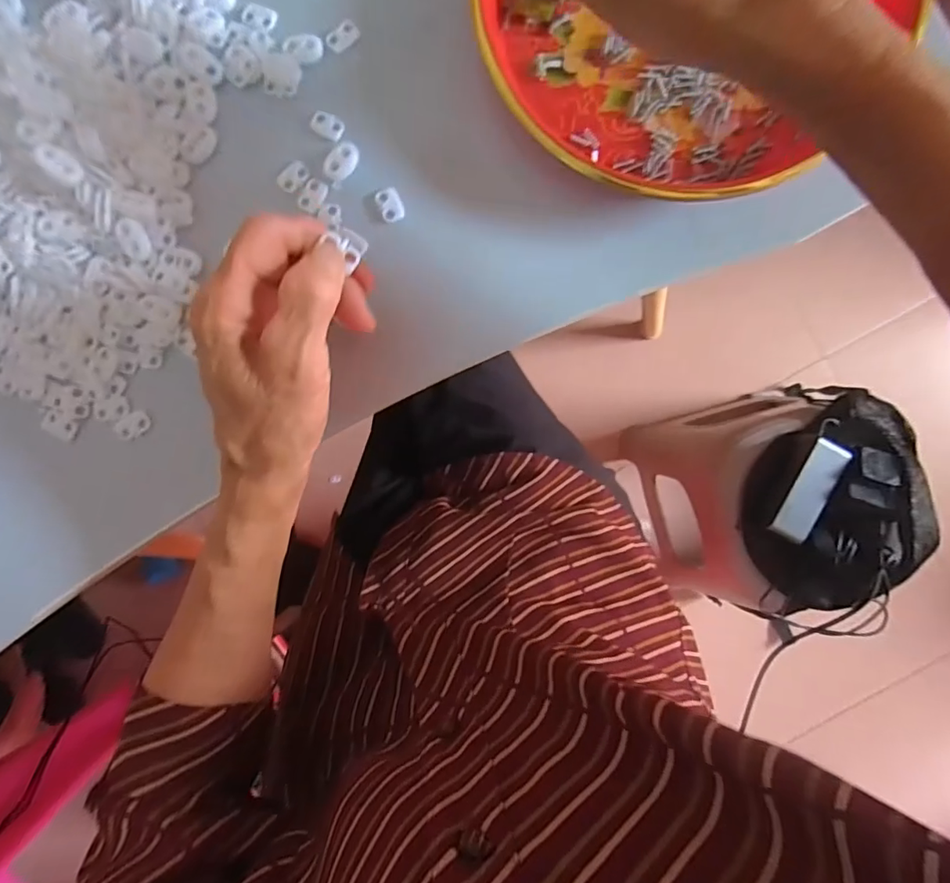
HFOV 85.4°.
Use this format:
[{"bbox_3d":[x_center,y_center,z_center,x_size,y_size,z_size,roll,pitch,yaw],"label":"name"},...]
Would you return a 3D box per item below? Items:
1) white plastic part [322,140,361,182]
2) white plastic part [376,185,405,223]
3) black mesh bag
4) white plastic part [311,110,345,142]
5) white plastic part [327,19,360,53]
[{"bbox_3d":[-0.073,-0.153,0.281,0.014,0.005,0.022,38,91,-1],"label":"white plastic part"},{"bbox_3d":[-0.047,-0.131,0.284,0.013,0.004,0.018,-24,91,1],"label":"white plastic part"},{"bbox_3d":[0.444,0.075,0.632,0.179,0.089,0.289,15,91,0],"label":"black mesh bag"},{"bbox_3d":[-0.082,-0.175,0.284,0.018,0.004,0.013,23,91,0],"label":"white plastic part"},{"bbox_3d":[-0.074,-0.225,0.286,0.010,0.005,0.018,44,91,-1],"label":"white plastic part"}]

